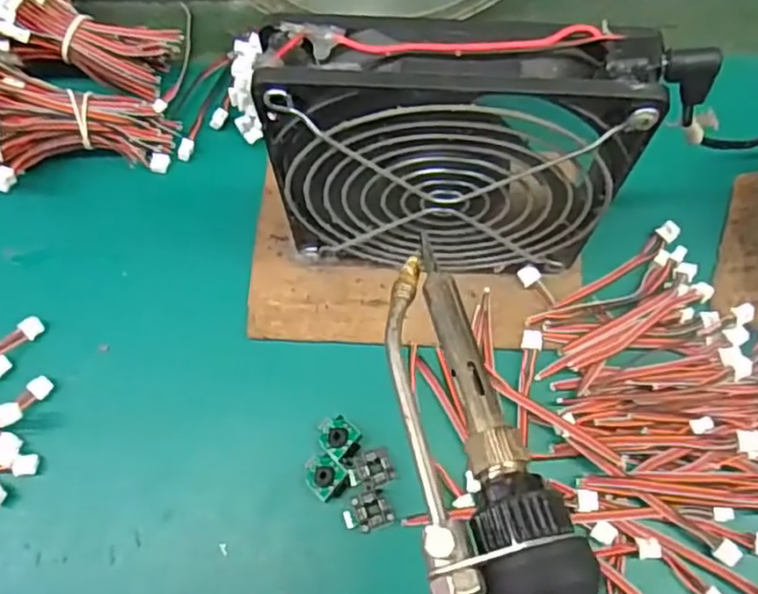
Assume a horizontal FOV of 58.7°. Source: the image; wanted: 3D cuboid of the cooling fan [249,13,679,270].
[{"bbox_3d":[0.024,-0.044,0.245,0.116,0.125,0.029,4,69,3],"label":"cooling fan"}]

